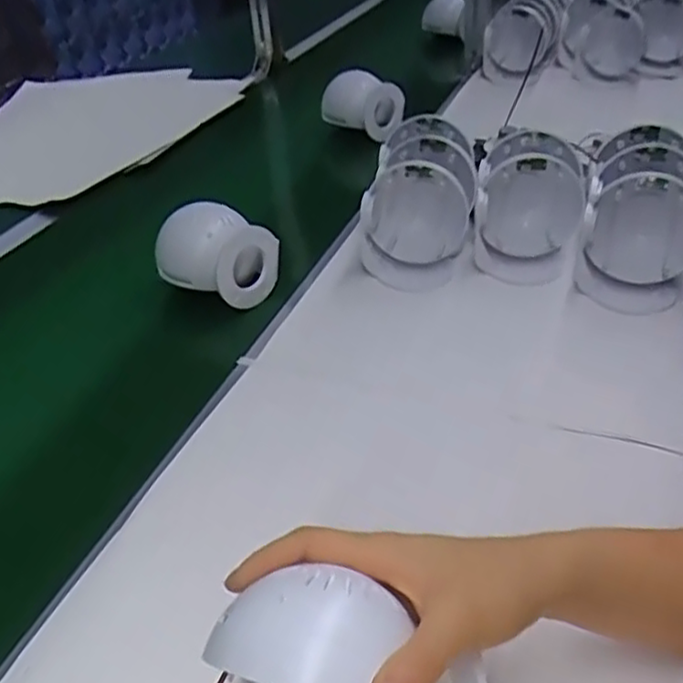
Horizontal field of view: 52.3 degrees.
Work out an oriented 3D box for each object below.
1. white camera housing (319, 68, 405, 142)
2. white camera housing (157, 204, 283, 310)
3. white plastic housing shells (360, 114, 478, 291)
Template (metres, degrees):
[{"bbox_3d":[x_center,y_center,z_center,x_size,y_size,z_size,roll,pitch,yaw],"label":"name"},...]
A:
[{"bbox_3d":[0.033,-0.359,1.054,0.121,0.077,0.060,12,40,22],"label":"white camera housing"},{"bbox_3d":[-0.135,-0.097,0.756,0.115,0.088,0.078,12,40,22],"label":"white camera housing"},{"bbox_3d":[0.093,-0.167,0.822,0.124,0.127,0.188,3,37,10],"label":"white plastic housing shells"}]

